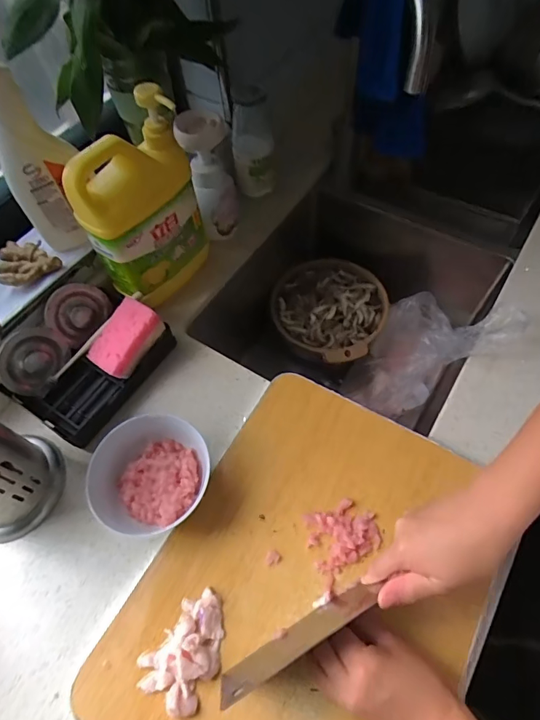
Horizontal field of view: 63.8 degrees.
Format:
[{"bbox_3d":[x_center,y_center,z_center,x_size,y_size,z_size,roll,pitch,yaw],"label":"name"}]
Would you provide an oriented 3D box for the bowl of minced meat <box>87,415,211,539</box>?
[{"bbox_3d":[-0.124,0.125,0.463,0.113,0.063,0.113,-2,60,3],"label":"bowl of minced meat"}]

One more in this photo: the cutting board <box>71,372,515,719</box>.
[{"bbox_3d":[0.038,0.221,0.425,0.295,0.026,0.390,27,65,17],"label":"cutting board"}]

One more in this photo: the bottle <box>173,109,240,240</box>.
[{"bbox_3d":[-0.082,-0.258,0.614,0.068,0.153,0.081,-13,60,-4],"label":"bottle"}]

